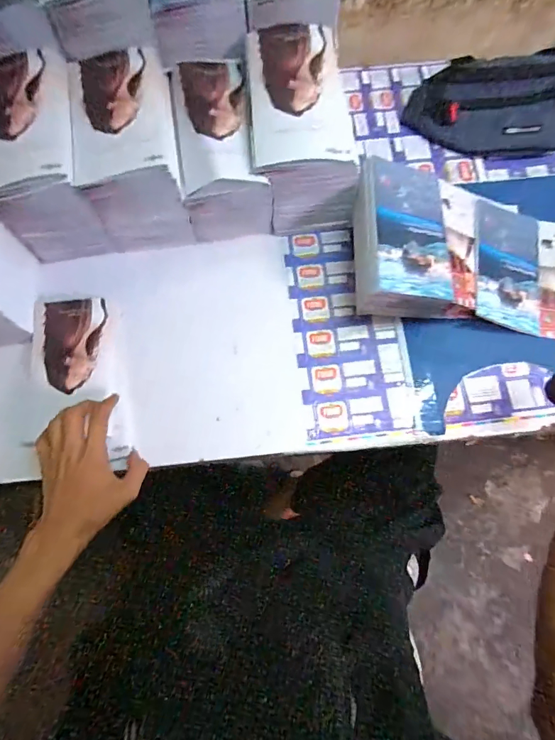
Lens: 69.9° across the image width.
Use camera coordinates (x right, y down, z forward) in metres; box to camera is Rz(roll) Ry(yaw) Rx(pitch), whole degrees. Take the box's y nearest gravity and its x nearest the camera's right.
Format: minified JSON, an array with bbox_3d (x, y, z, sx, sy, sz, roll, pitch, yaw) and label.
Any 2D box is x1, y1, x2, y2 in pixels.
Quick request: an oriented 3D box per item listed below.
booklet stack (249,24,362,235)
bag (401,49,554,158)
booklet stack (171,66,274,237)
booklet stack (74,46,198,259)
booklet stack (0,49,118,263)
[{"bbox_3d":[0.030,-0.297,0.511,0.124,0.145,0.173,-5,75,-1],"label":"booklet stack"},{"bbox_3d":[0.324,-0.381,0.569,0.258,0.064,0.116,1,75,0],"label":"bag"},{"bbox_3d":[-0.074,-0.278,0.521,0.102,0.120,0.167,-10,75,-3],"label":"booklet stack"},{"bbox_3d":[-0.180,-0.270,0.501,0.108,0.131,0.178,-11,75,-3],"label":"booklet stack"},{"bbox_3d":[-0.284,-0.258,0.494,0.110,0.136,0.177,-7,75,-2],"label":"booklet stack"}]

